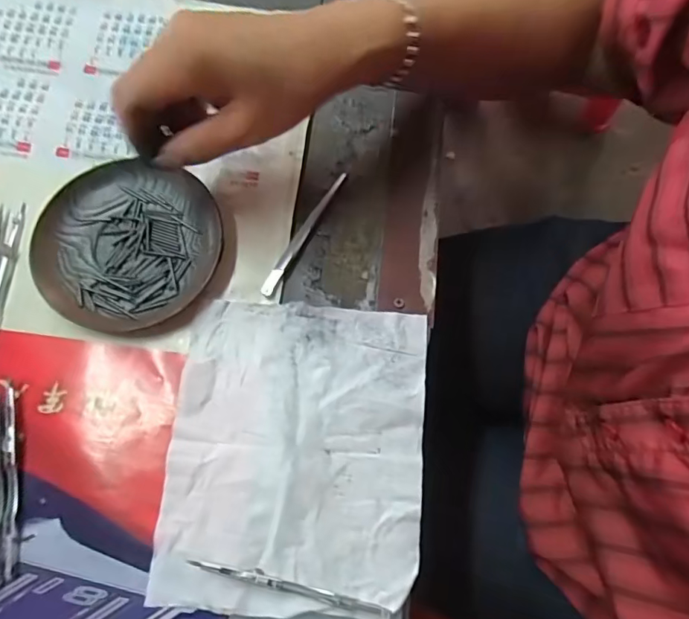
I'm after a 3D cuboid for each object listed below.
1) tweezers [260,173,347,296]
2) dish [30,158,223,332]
[{"bbox_3d":[-0.027,-0.054,0.334,0.008,0.007,0.104,28,75,7],"label":"tweezers"},{"bbox_3d":[-0.141,-0.043,0.321,0.115,0.010,0.112,0,74,-1],"label":"dish"}]

